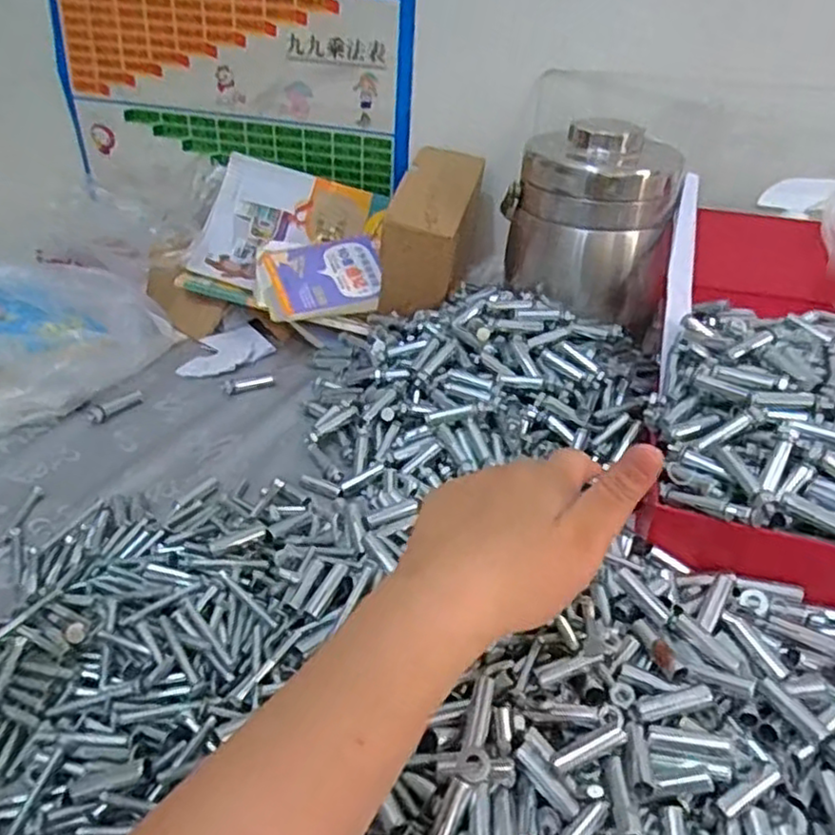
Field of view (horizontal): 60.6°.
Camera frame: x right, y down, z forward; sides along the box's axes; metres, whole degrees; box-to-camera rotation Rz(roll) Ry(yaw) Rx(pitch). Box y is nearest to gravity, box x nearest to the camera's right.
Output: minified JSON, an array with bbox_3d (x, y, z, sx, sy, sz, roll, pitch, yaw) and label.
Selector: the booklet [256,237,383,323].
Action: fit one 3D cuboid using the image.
[{"bbox_3d":[-0.106,-0.153,0.775,0.130,0.021,0.103,-12,65,-18],"label":"booklet"}]

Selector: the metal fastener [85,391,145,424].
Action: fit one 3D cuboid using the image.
[{"bbox_3d":[-0.284,-0.010,0.672,0.019,0.010,0.056,29,43,34],"label":"metal fastener"}]

